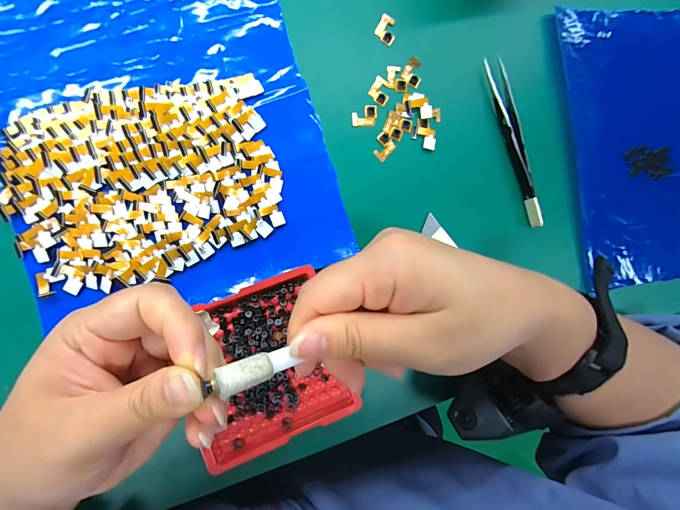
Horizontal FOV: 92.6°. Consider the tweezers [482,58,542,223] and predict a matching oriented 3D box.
[{"bbox_3d":[0.129,-0.083,0.241,0.015,0.011,0.127,-14,91,-8],"label":"tweezers"}]

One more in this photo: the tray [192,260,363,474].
[{"bbox_3d":[-0.048,0.071,0.207,0.094,0.012,0.100,-21,92,-8],"label":"tray"}]

